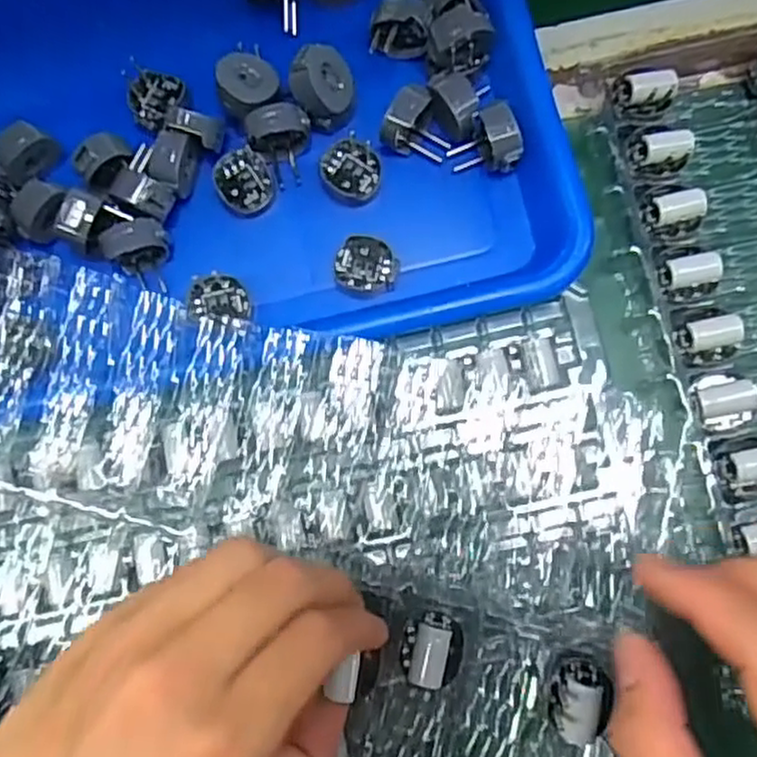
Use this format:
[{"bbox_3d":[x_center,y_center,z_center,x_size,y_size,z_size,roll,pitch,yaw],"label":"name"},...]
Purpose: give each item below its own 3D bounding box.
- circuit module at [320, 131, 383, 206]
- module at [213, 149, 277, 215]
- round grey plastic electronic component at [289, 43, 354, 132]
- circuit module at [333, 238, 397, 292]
[{"bbox_3d":[-0.012,-0.095,0.333,0.029,0.013,0.027,37,84,9],"label":"circuit module"},{"bbox_3d":[-0.061,-0.091,0.333,0.027,0.009,0.030,-28,79,-1],"label":"module"},{"bbox_3d":[-0.025,-0.130,0.325,0.017,0.038,0.024,10,65,43],"label":"round grey plastic electronic component"},{"bbox_3d":[-0.005,-0.050,0.326,0.027,0.014,0.024,1,80,4],"label":"circuit module"}]

